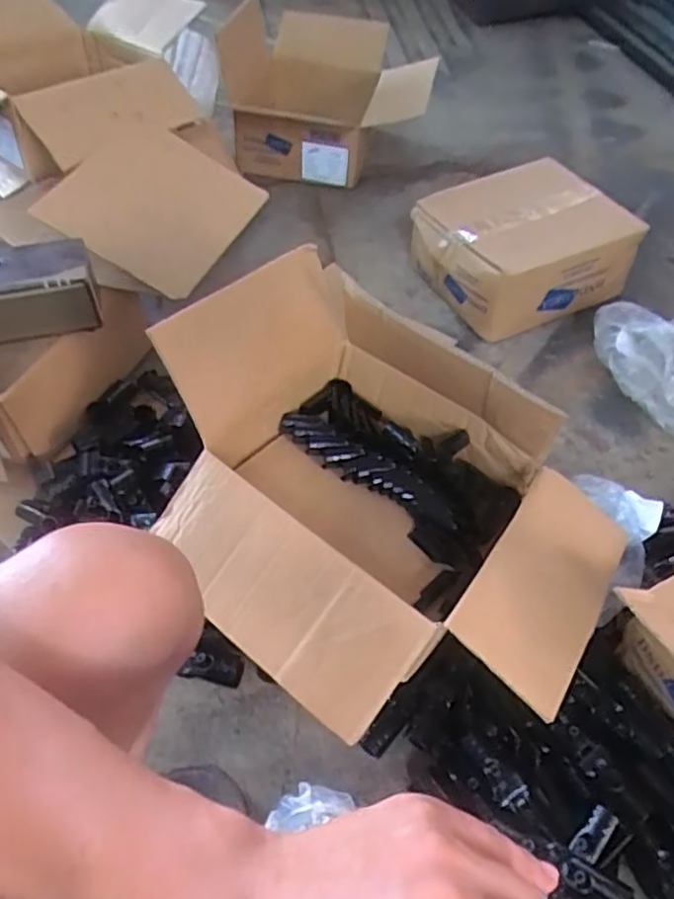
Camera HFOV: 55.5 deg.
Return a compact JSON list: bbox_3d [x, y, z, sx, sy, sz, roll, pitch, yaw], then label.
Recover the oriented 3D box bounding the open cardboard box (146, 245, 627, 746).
[{"bbox_3d":[0.042,0.043,0.674,0.474,0.217,0.370,34,57,23],"label":"open cardboard box"}]

